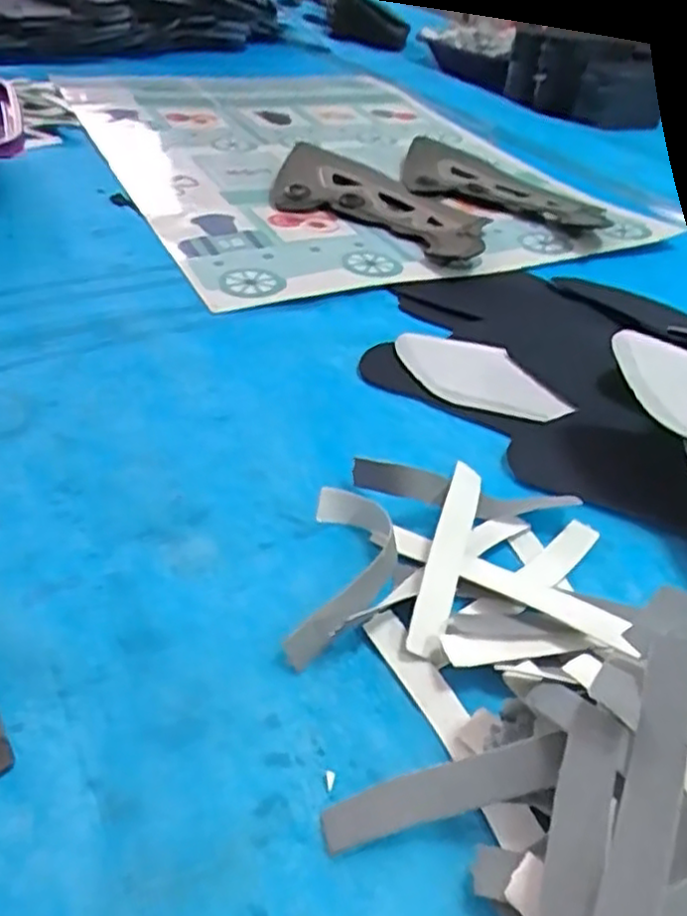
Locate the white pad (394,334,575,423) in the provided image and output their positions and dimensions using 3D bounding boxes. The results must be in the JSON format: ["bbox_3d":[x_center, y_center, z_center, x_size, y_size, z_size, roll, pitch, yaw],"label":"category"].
[{"bbox_3d":[0.065,-0.040,0.342,0.085,0.007,0.042,20,42,13],"label":"white pad"}]

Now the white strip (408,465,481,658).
[{"bbox_3d":[0.038,0.032,0.262,0.013,0.005,0.090,33,46,-7],"label":"white strip"}]

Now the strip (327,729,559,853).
[{"bbox_3d":[0.028,0.091,0.193,0.068,0.004,0.013,-17,44,-3],"label":"strip"}]

